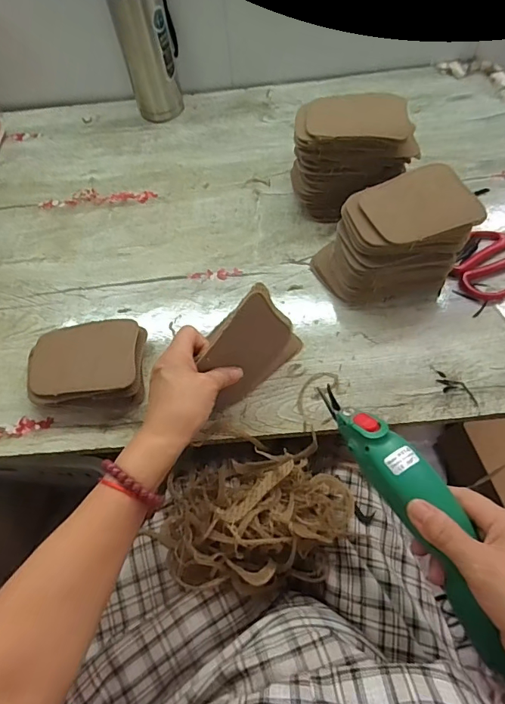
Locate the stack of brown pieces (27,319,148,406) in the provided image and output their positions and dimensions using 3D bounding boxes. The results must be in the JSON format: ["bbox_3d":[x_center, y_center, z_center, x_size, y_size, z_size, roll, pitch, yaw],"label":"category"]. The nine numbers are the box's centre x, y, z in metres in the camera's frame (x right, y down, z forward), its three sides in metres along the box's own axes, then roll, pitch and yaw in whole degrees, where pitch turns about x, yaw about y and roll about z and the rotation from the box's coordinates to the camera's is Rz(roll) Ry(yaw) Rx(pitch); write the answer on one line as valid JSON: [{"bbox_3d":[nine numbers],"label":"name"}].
[{"bbox_3d":[-0.180,0.015,0.485,0.123,0.043,0.086,-4,61,2],"label":"stack of brown pieces"}]

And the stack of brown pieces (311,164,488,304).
[{"bbox_3d":[0.164,-0.125,0.506,0.156,0.101,0.099,-18,62,-6],"label":"stack of brown pieces"}]

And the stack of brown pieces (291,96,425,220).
[{"bbox_3d":[0.125,-0.250,0.571,0.139,0.114,0.099,-7,61,1],"label":"stack of brown pieces"}]

